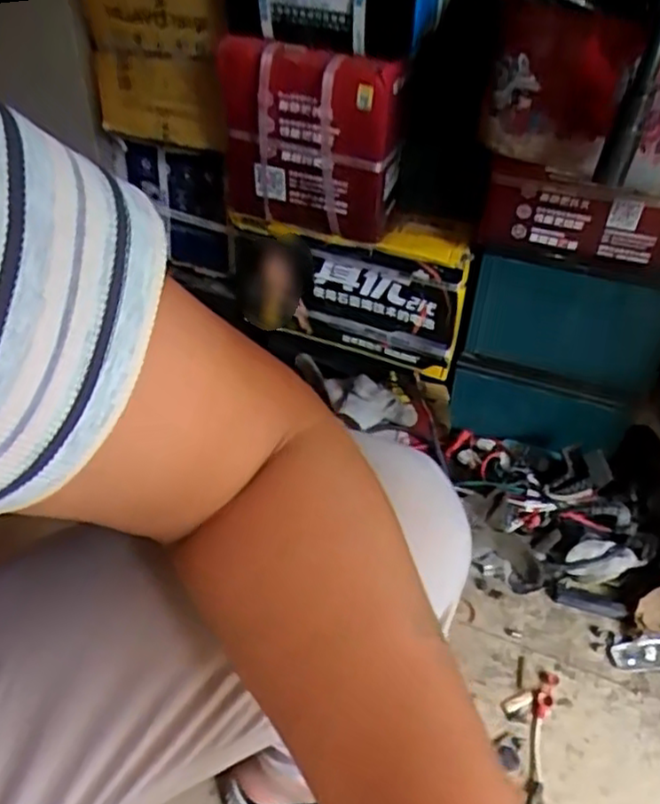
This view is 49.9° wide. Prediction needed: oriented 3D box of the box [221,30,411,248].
[{"bbox_3d":[-0.025,-0.291,0.788,0.205,0.201,0.083,19,45,17],"label":"box"}]

